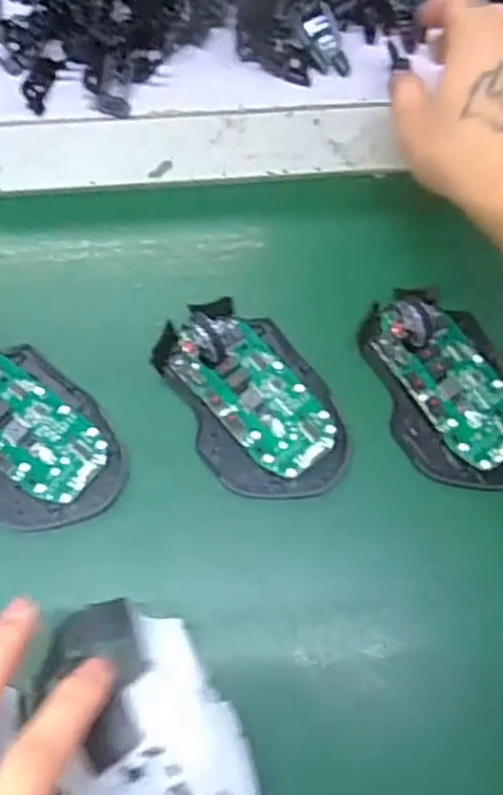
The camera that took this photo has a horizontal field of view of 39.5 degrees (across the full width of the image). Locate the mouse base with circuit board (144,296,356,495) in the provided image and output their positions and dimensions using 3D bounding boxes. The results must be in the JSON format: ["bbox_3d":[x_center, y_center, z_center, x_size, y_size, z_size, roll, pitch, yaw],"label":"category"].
[{"bbox_3d":[0.001,-0.001,0.355,0.072,0.021,0.113,-32,74,-14],"label":"mouse base with circuit board"}]

